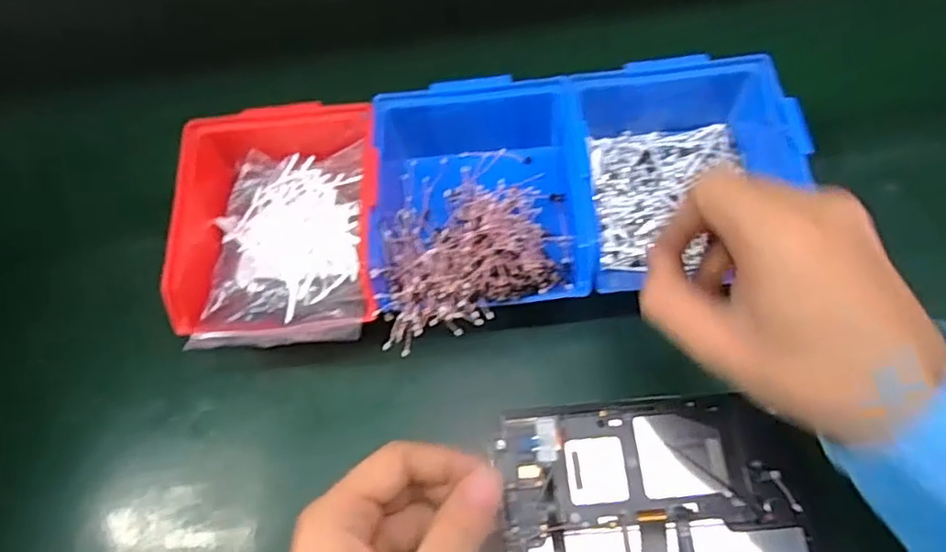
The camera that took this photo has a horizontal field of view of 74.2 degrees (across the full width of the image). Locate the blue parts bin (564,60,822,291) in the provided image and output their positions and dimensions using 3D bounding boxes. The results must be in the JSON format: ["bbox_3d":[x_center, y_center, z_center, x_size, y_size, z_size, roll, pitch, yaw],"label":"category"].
[{"bbox_3d":[0.127,-0.066,0.384,0.124,0.058,0.139,-9,64,0],"label":"blue parts bin"}]

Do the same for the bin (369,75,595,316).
[{"bbox_3d":[0.004,-0.045,0.389,0.129,0.058,0.150,-8,64,1],"label":"bin"}]

